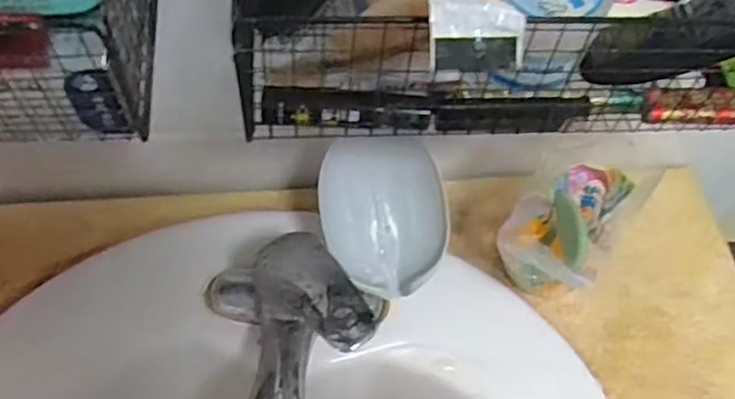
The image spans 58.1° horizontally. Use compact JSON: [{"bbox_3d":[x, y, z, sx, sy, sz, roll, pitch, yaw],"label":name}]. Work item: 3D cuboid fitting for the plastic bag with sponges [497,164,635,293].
[{"bbox_3d":[0.138,0.026,0.489,0.071,0.085,0.087,26,60,12],"label":"plastic bag with sponges"}]

